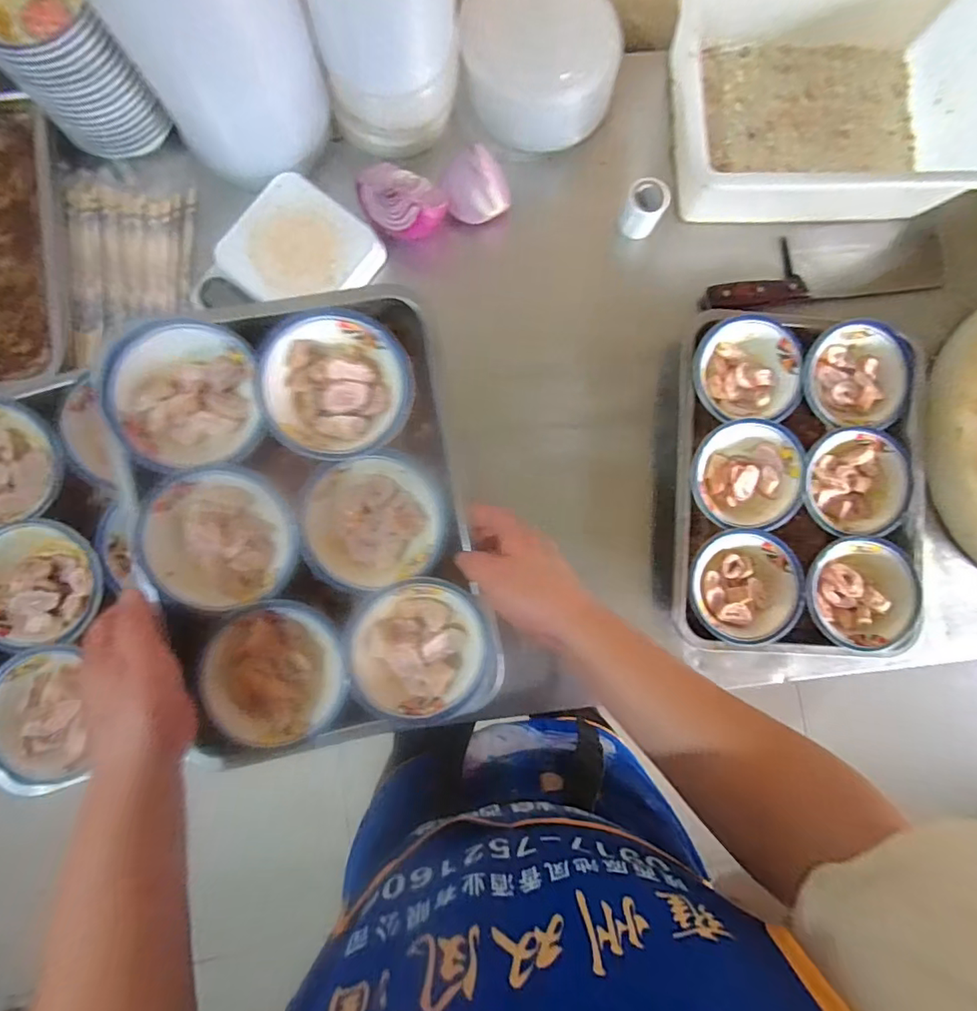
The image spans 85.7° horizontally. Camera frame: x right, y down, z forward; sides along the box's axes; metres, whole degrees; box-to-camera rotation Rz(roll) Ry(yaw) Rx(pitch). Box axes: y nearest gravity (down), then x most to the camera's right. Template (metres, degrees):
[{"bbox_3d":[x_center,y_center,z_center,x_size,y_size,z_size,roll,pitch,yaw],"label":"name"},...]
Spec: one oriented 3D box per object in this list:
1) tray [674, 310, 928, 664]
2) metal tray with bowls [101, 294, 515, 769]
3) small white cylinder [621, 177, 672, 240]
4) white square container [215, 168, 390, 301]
[{"bbox_3d":[0.367,-0.031,0.625,0.287,0.054,0.410,3,86,-2],"label":"tray"},{"bbox_3d":[-0.155,0.020,0.459,0.271,0.059,0.371,-11,87,-3],"label":"metal tray with bowls"},{"bbox_3d":[0.184,-0.351,0.626,0.050,0.052,0.047,0,86,-3],"label":"small white cylinder"},{"bbox_3d":[-0.218,-0.291,0.605,0.146,0.035,0.144,39,86,0],"label":"white square container"}]

